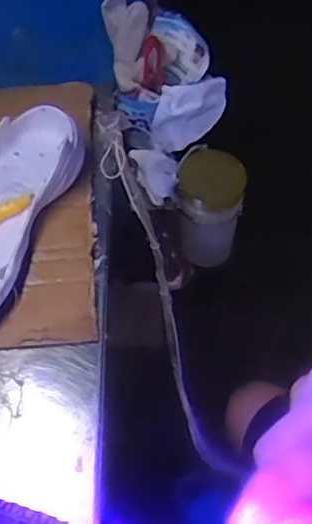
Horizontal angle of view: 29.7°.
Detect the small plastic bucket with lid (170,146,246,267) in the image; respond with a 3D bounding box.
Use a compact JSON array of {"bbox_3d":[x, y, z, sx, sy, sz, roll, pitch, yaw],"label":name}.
[{"bbox_3d":[0.066,-0.060,0.709,0.074,0.142,0.066,9,54,9],"label":"small plastic bucket with lid"}]

